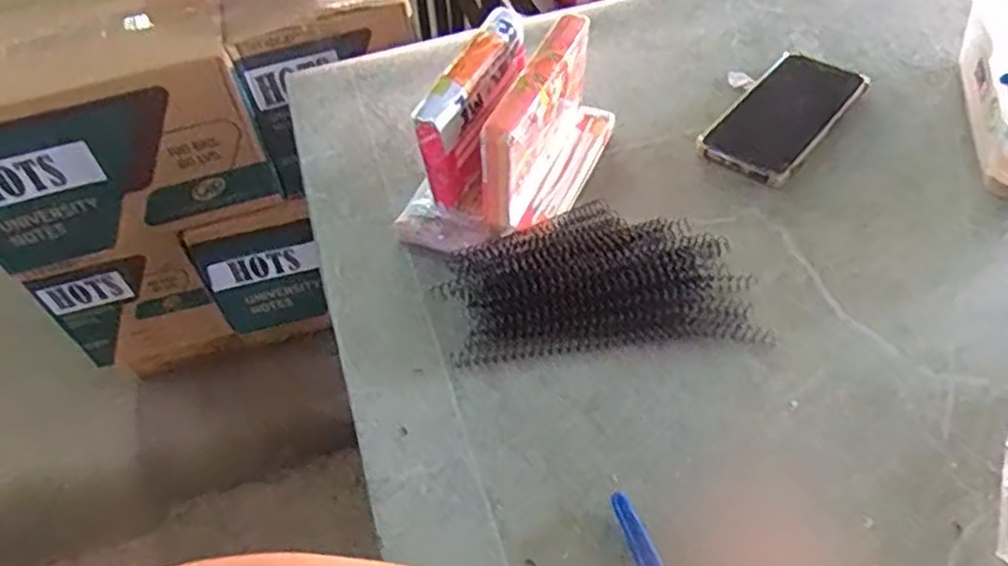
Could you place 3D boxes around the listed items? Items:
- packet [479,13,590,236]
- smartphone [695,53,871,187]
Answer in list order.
[{"bbox_3d":[0.026,-0.122,0.569,0.028,0.105,0.157,16,53,17],"label":"packet"},{"bbox_3d":[0.244,-0.147,0.640,0.084,0.012,0.171,32,59,27],"label":"smartphone"}]

